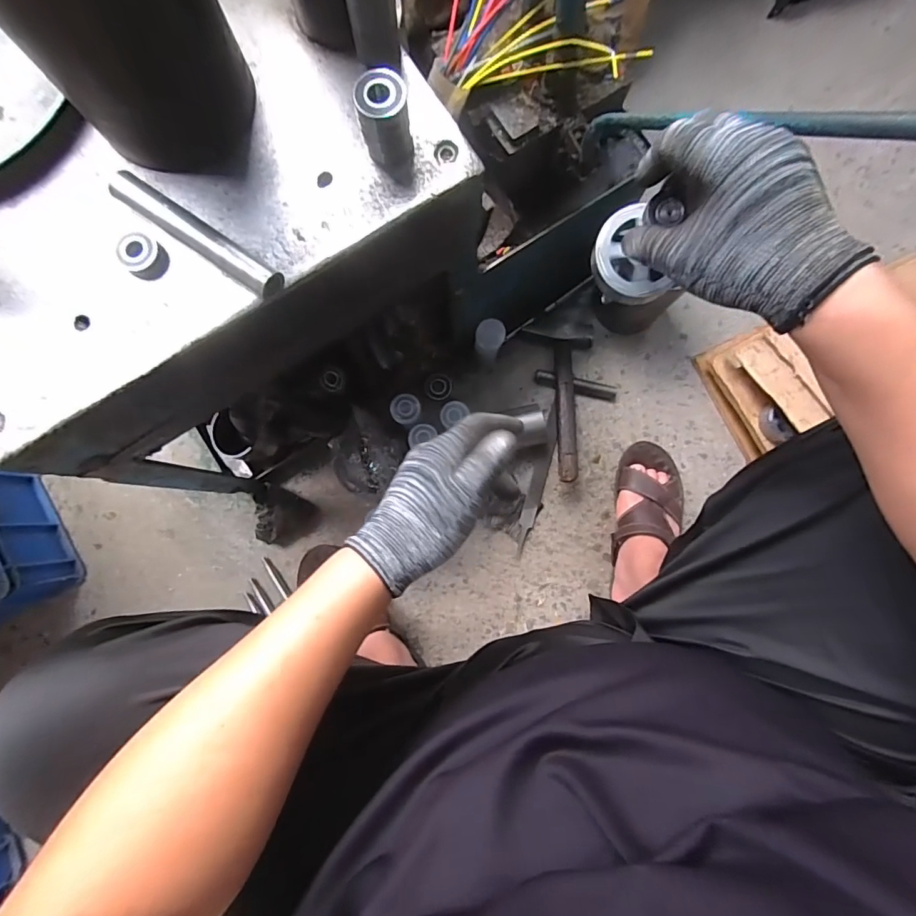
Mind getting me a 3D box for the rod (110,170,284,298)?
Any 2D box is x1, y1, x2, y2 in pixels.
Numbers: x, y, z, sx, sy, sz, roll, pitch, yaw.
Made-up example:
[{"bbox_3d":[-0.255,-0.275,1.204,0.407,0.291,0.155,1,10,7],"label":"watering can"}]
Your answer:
[{"bbox_3d":[-0.204,-0.173,0.369,0.146,0.025,0.023,33,84,3],"label":"rod"}]

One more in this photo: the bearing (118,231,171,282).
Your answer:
[{"bbox_3d":[-0.250,-0.160,0.373,0.033,0.014,0.031,0,83,-1],"label":"bearing"}]

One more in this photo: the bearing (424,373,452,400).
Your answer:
[{"bbox_3d":[-0.033,-0.121,0.801,0.046,0.010,0.043,-7,83,-1],"label":"bearing"}]

